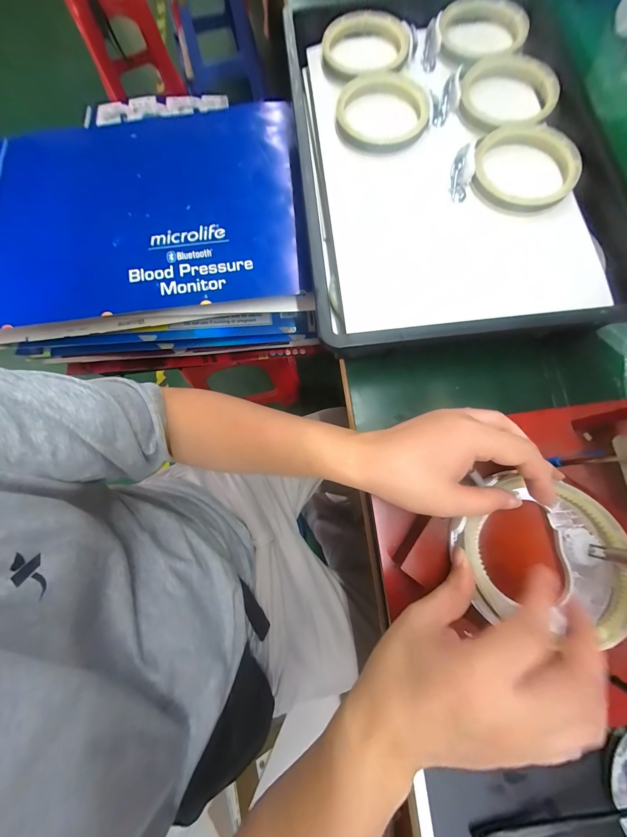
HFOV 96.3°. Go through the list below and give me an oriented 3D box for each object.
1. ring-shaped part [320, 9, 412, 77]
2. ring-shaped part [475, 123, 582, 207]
[{"bbox_3d":[0.077,-0.542,0.409,0.124,0.018,0.124,0,78,1],"label":"ring-shaped part"},{"bbox_3d":[0.265,-0.322,0.352,0.115,0.020,0.120,7,78,2],"label":"ring-shaped part"}]

